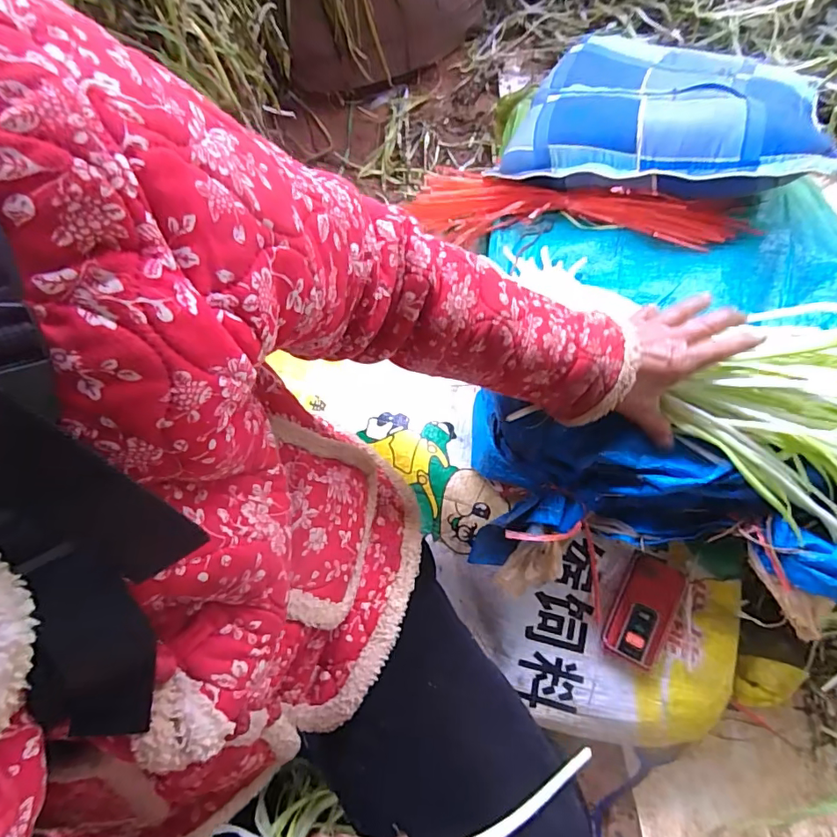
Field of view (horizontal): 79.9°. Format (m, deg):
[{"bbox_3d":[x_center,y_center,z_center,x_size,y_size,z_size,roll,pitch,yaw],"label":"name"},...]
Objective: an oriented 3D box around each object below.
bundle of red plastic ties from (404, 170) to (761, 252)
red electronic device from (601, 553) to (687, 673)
[{"bbox_3d":[0.181,-0.259,0.620,0.367,0.064,0.072,12,76,5],"label":"bundle of red plastic ties"},{"bbox_3d":[0.241,0.203,0.526,0.063,0.024,0.110,26,78,8],"label":"red electronic device"}]

